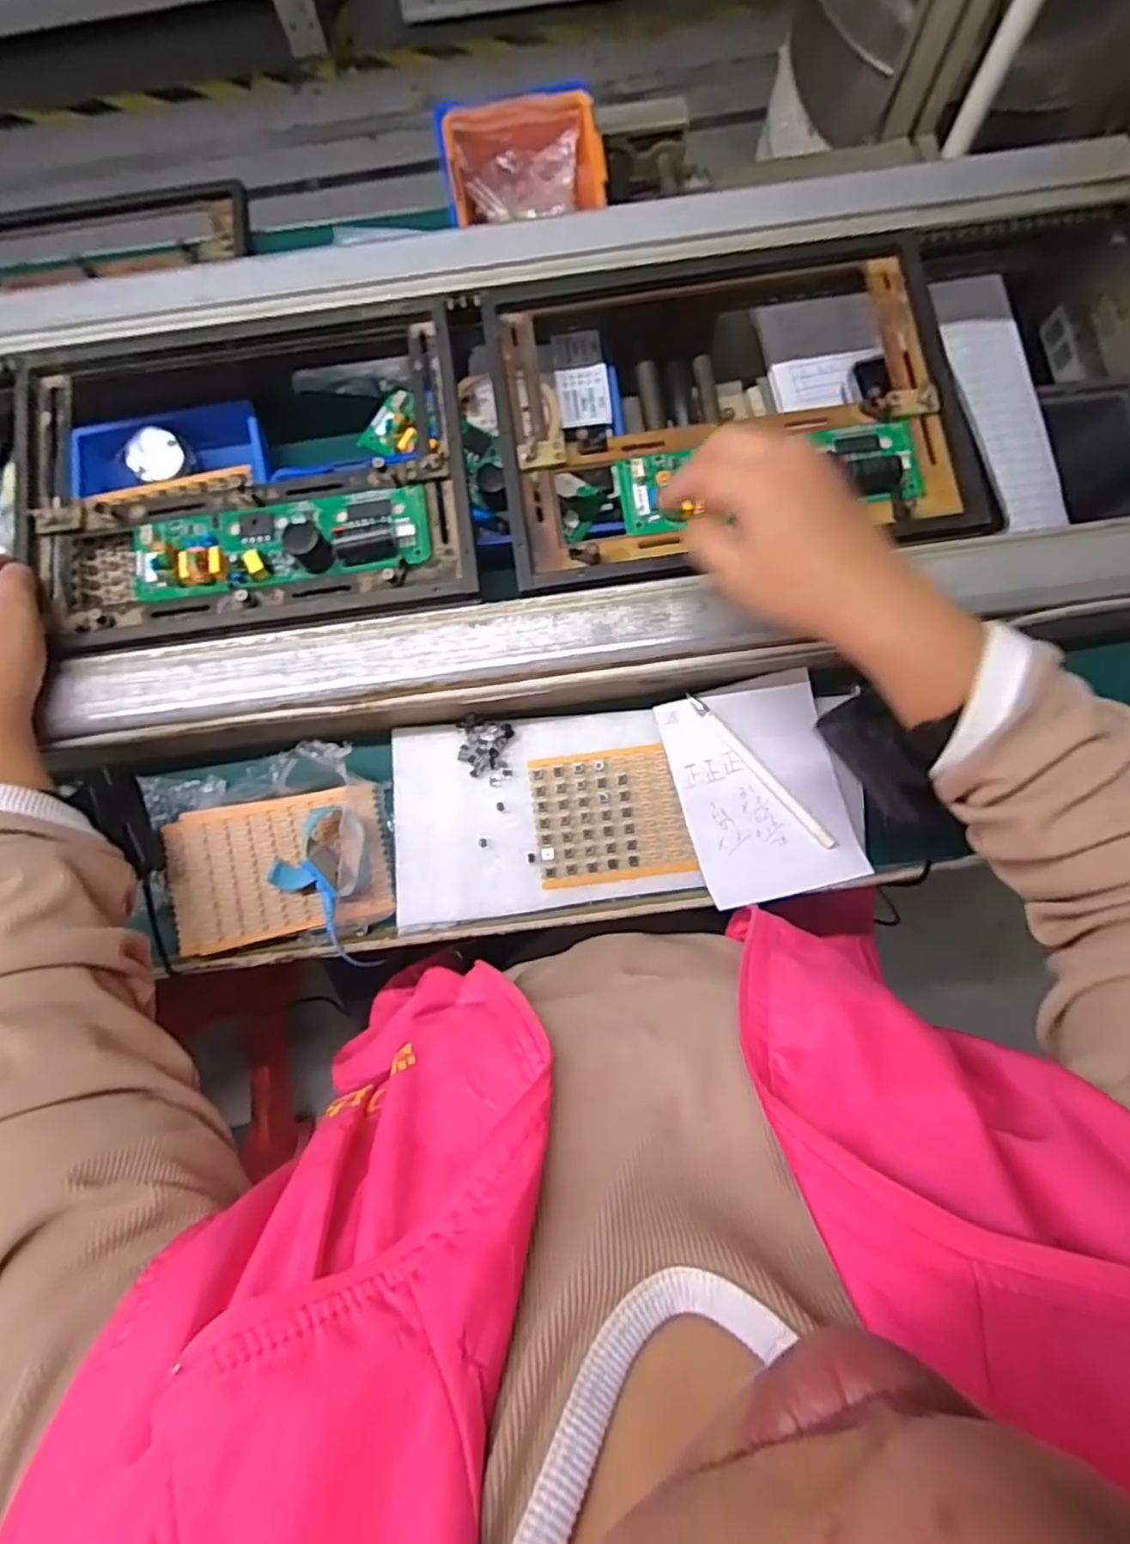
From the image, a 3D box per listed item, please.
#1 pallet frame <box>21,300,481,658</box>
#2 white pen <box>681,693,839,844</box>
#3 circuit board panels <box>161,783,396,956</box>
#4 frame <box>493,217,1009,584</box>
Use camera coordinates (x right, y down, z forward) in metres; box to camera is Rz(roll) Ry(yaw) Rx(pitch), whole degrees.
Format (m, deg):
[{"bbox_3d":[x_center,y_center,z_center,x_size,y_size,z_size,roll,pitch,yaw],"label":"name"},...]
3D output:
[{"bbox_3d":[-0.216,-0.205,0.451,0.299,0.037,0.238,-7,80,1],"label":"pallet frame"},{"bbox_3d":[0.128,-0.002,0.431,0.010,0.008,0.132,-41,81,-5],"label":"white pen"},{"bbox_3d":[-0.186,0.062,0.430,0.135,0.021,0.089,-11,80,0],"label":"circuit board panels"},{"bbox_3d":[0.108,-0.249,0.438,0.302,0.026,0.240,-8,80,1],"label":"frame"}]

